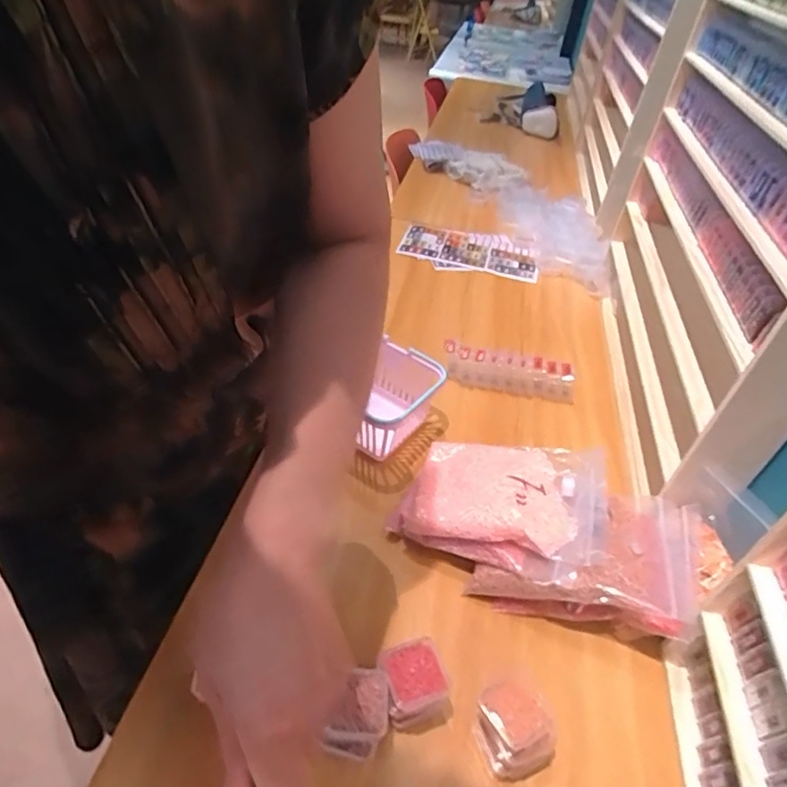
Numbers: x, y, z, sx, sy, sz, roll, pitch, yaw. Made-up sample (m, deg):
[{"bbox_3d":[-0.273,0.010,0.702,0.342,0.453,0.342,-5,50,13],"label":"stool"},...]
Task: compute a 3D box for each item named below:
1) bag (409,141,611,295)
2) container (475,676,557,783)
[{"bbox_3d":[0.263,-0.438,1.213,0.188,0.052,0.734,-11,45,-20],"label":"bag"},{"bbox_3d":[0.095,0.257,0.418,0.049,0.057,0.054,-15,46,-22],"label":"container"}]

